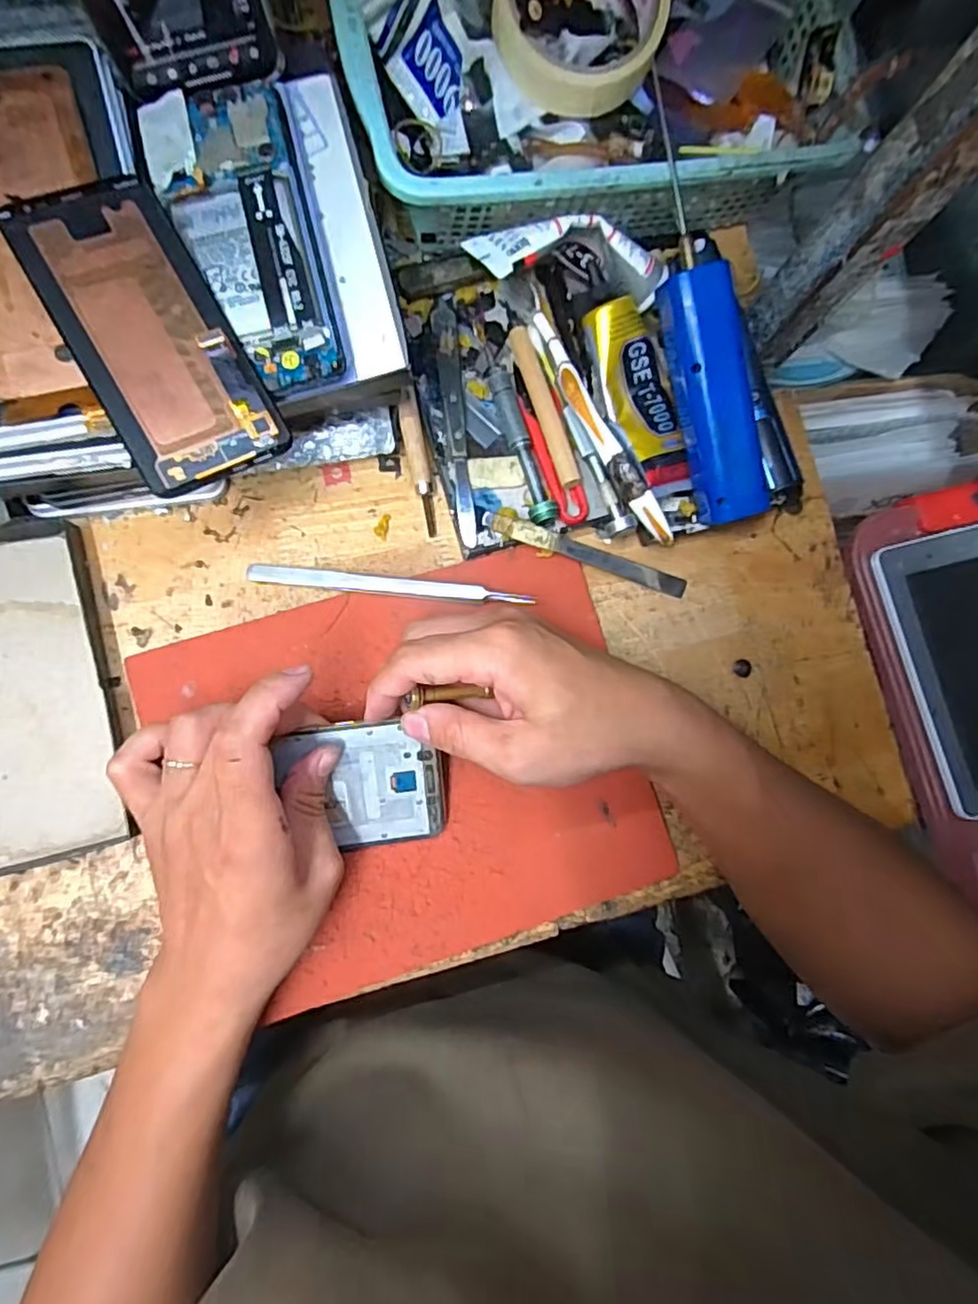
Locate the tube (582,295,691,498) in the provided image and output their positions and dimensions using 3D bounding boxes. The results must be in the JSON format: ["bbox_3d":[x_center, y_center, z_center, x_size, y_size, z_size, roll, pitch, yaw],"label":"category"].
[{"bbox_3d":[0.090,-0.148,0.370,0.040,0.022,0.111,-21,88,-8],"label":"tube"}]

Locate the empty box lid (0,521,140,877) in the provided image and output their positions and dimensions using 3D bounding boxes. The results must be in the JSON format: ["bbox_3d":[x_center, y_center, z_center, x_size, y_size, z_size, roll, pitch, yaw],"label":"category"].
[{"bbox_3d":[-0.253,0.023,0.333,0.103,0.020,0.178,-10,86,-8],"label":"empty box lid"}]

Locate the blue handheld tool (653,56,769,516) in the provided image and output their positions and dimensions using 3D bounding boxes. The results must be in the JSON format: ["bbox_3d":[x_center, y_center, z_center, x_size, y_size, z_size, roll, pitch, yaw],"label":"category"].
[{"bbox_3d":[0.113,-0.171,0.335,0.033,0.023,0.203,-19,105,-9],"label":"blue handheld tool"}]

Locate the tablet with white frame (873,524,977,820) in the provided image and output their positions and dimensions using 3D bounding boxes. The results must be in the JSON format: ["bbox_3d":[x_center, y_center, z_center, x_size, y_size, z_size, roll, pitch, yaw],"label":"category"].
[{"bbox_3d":[0.329,0.009,0.427,0.095,0.014,0.187,-12,81,-2],"label":"tablet with white frame"}]

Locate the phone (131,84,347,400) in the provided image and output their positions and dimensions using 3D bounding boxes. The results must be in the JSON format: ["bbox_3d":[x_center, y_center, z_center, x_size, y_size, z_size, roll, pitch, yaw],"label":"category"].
[{"bbox_3d":[-0.115,-0.196,0.299,0.067,0.011,0.150,-14,89,-9],"label":"phone"}]

